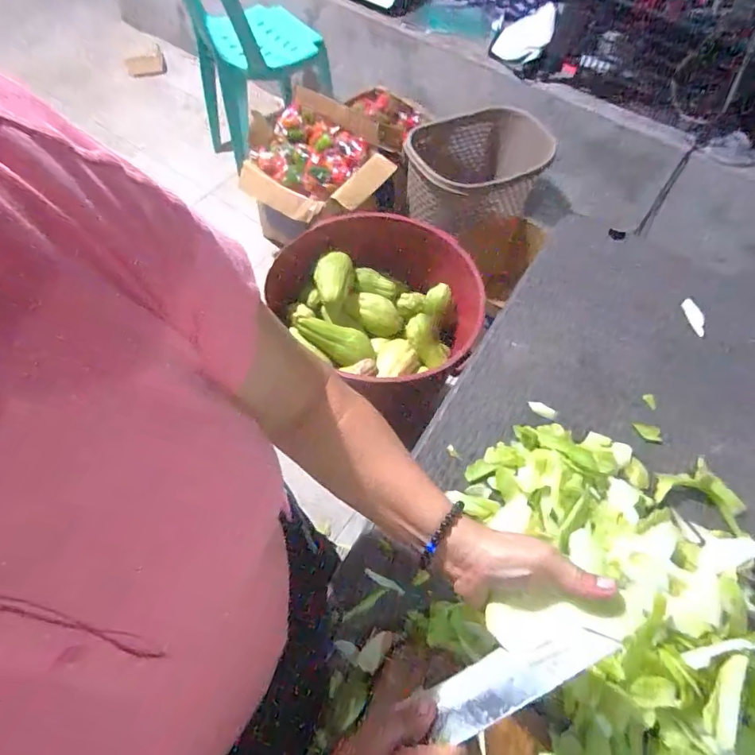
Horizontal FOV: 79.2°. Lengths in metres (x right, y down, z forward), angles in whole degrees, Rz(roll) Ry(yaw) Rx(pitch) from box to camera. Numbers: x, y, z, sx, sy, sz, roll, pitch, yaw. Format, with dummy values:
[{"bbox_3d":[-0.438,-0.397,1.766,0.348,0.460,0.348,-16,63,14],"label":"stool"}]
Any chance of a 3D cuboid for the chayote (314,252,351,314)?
[{"bbox_3d":[-0.104,-0.225,1.052,0.080,0.071,0.129,10,61,1],"label":"chayote"}]

